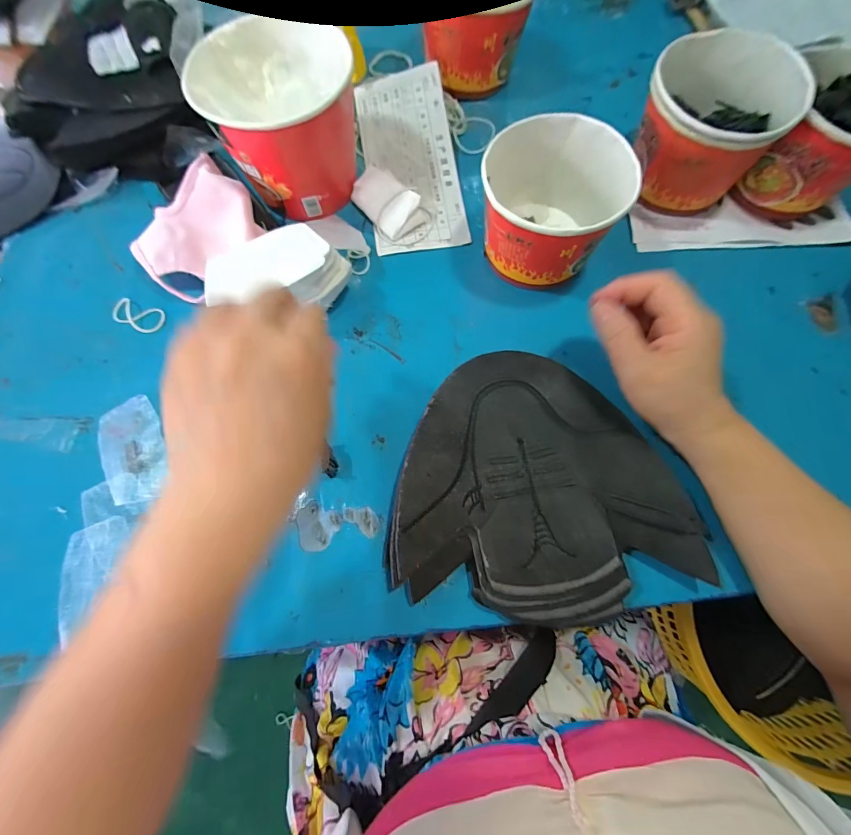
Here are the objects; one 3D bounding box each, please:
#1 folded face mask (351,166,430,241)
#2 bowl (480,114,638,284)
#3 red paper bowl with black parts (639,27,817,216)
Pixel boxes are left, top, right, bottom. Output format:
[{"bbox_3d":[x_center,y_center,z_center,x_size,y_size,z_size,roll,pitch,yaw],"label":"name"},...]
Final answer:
[{"bbox_3d":[-0.037,-0.217,0.376,0.049,0.023,0.072,-39,76,-10],"label":"folded face mask"},{"bbox_3d":[0.105,-0.179,0.330,0.113,0.089,0.109,0,73,1],"label":"bowl"},{"bbox_3d":[0.249,-0.258,0.346,0.105,0.095,0.118,-41,76,-10],"label":"red paper bowl with black parts"}]

